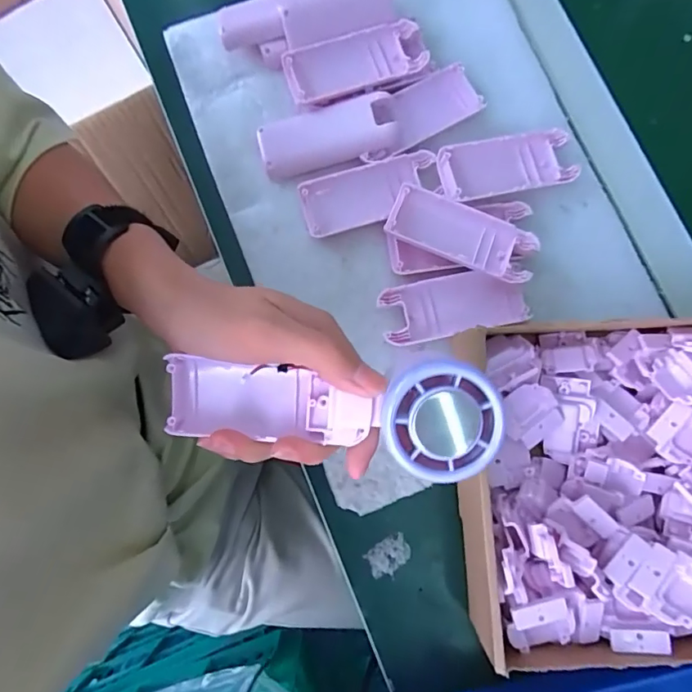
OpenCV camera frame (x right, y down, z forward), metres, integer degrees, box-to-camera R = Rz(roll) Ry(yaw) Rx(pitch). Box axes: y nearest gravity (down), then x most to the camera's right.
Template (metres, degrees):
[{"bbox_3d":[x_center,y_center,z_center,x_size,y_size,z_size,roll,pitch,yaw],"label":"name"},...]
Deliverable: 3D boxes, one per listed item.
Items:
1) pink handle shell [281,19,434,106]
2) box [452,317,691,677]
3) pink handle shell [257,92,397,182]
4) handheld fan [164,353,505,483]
[{"bbox_3d":[0.007,-0.213,0.365,0.102,0.014,0.042,-19,80,-2],"label":"pink handle shell"},{"bbox_3d":[0.176,0.081,0.305,0.206,0.062,0.205,1,80,1],"label":"box"},{"bbox_3d":[-0.015,-0.156,0.367,0.098,0.013,0.043,-14,80,-1],"label":"pink handle shell"},{"bbox_3d":[-0.011,0.031,0.238,0.163,0.026,0.049,4,80,17],"label":"handheld fan"}]

